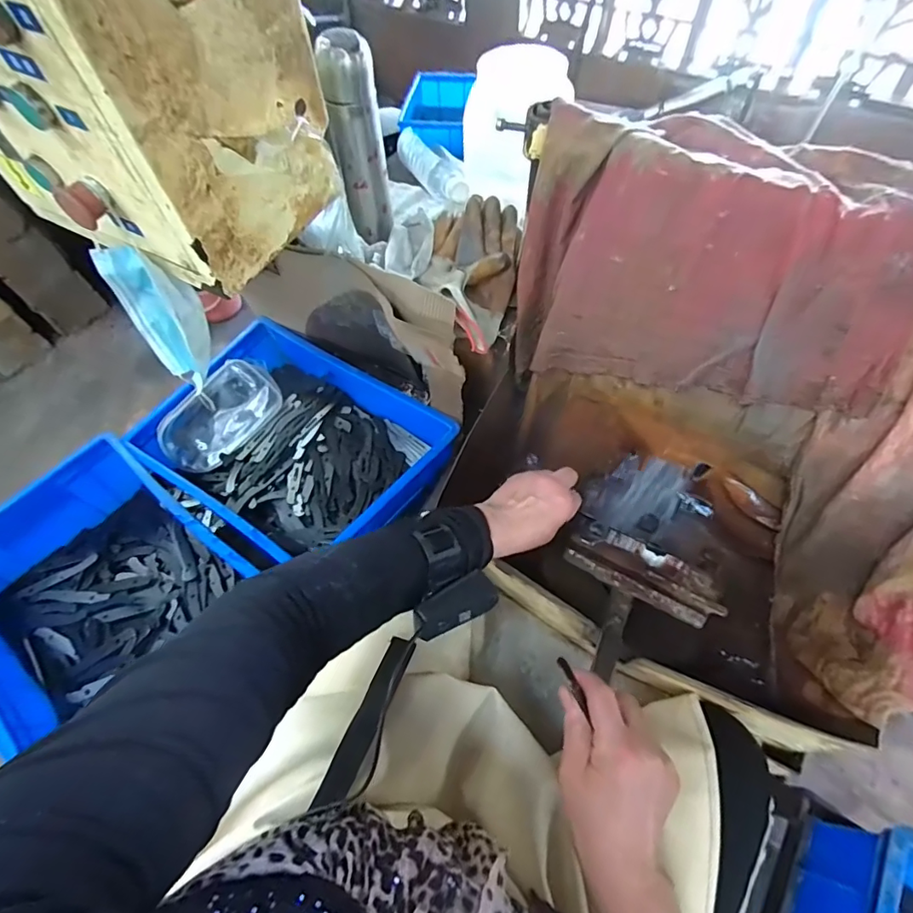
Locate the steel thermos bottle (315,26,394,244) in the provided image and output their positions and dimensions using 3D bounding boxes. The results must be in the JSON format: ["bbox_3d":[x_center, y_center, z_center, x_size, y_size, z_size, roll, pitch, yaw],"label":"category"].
[{"bbox_3d":[-0.119,-0.371,0.606,0.059,0.216,0.059,2,60,4],"label":"steel thermos bottle"}]

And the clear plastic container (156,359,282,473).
[{"bbox_3d":[-0.380,-0.064,0.799,0.196,0.028,0.106,-44,105,-11],"label":"clear plastic container"}]

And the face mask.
[{"bbox_3d":[-0.316,-0.154,0.543,0.067,0.153,0.082,-39,66,-18],"label":"face mask"}]

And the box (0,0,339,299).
[{"bbox_3d":[-0.297,-0.341,0.424,0.296,0.282,0.212,24,64,15],"label":"box"}]

